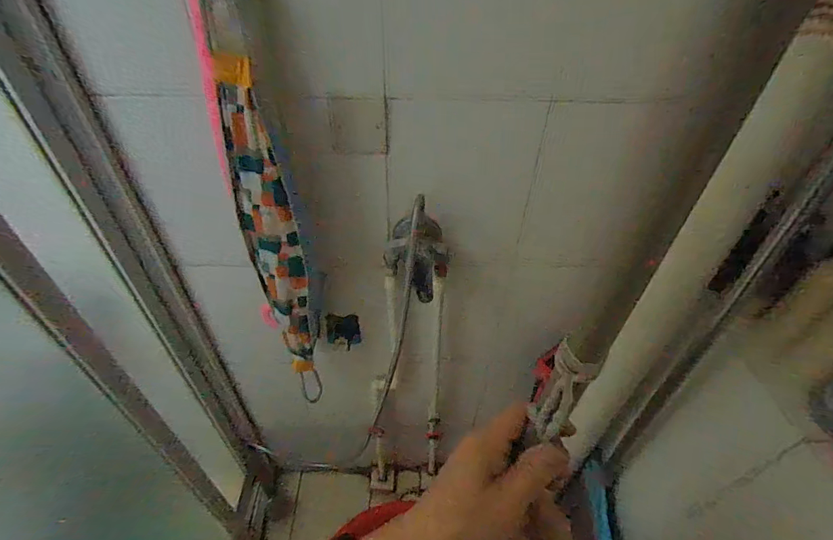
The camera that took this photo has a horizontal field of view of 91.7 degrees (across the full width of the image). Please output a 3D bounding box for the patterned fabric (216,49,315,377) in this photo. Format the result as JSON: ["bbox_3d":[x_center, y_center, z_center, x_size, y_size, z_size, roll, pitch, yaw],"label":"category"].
[{"bbox_3d":[-0.227,-0.035,0.649,0.073,0.543,0.067,-15,44,-19],"label":"patterned fabric"}]

